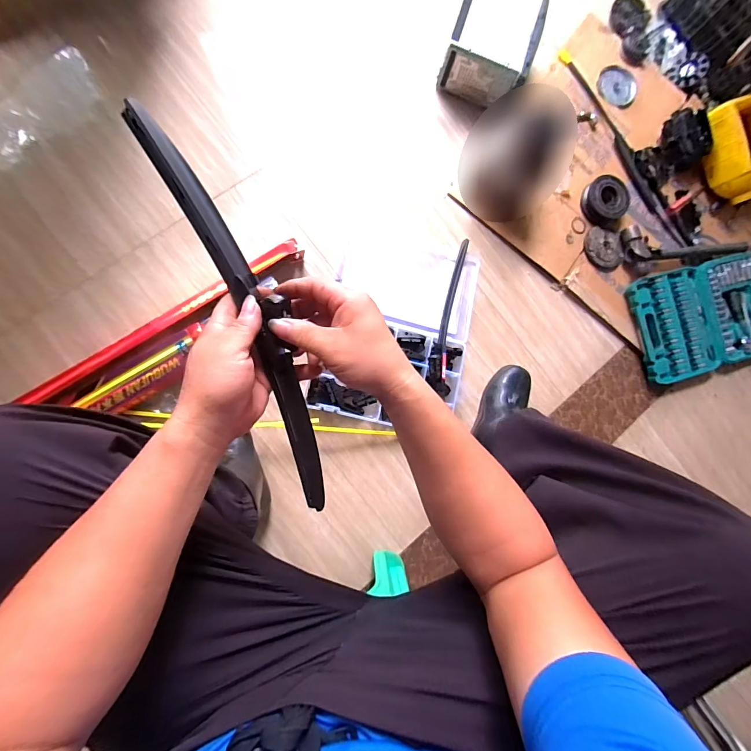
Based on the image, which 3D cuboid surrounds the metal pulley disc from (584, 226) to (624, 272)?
[{"bbox_3d":[0.530,-0.294,0.846,0.090,0.011,0.104,0,86,-10],"label":"metal pulley disc"}]

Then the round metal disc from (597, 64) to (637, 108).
[{"bbox_3d":[0.592,-0.709,0.893,0.107,0.014,0.107,1,85,-7],"label":"round metal disc"}]

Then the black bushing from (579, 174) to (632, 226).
[{"bbox_3d":[0.531,-0.407,0.841,0.095,0.039,0.104,-10,88,-10],"label":"black bushing"}]

